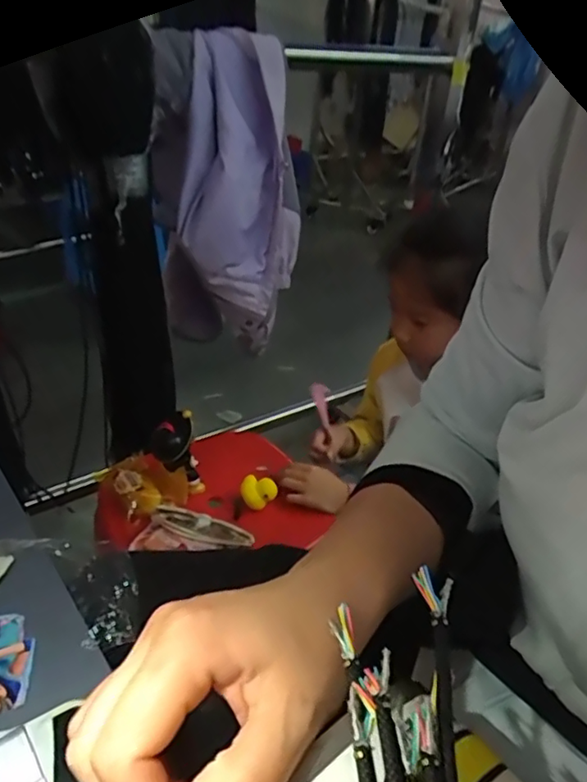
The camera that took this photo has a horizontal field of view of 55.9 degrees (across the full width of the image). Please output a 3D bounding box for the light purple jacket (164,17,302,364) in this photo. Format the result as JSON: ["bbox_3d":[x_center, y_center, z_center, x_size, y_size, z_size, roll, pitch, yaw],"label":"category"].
[{"bbox_3d":[-0.092,-0.303,0.875,0.157,0.441,0.183,11,33,11],"label":"light purple jacket"}]

